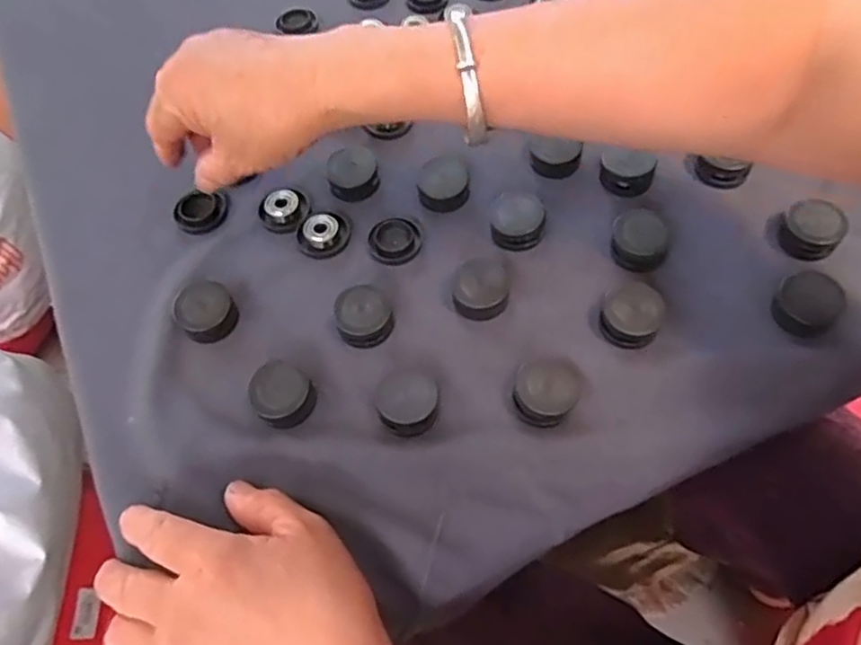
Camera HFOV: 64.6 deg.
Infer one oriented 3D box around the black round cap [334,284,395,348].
[{"bbox_3d":[-0.039,-0.006,0.391,0.031,0.019,0.035,-18,60,-7],"label":"black round cap"}]

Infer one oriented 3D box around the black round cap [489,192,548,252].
[{"bbox_3d":[0.053,-0.065,0.419,0.033,0.017,0.038,1,59,5],"label":"black round cap"}]

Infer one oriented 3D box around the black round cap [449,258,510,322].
[{"bbox_3d":[0.029,-0.020,0.394,0.031,0.018,0.034,-2,59,3],"label":"black round cap"}]

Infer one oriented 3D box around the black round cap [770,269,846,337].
[{"bbox_3d":[0.210,-0.011,0.377,0.038,0.013,0.032,-41,65,-19],"label":"black round cap"}]

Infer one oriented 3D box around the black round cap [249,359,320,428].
[{"bbox_3d":[-0.080,0.040,0.367,0.032,0.020,0.030,-2,59,3],"label":"black round cap"}]

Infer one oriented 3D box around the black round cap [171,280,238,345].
[{"bbox_3d":[-0.133,-0.007,0.402,0.033,0.020,0.030,-2,59,3],"label":"black round cap"}]

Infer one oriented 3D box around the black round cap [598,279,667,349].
[{"bbox_3d":[0.112,-0.007,0.376,0.033,0.019,0.038,22,63,16],"label":"black round cap"}]

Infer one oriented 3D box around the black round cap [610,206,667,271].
[{"bbox_3d":[0.125,-0.050,0.410,0.032,0.019,0.036,12,61,11],"label":"black round cap"}]

